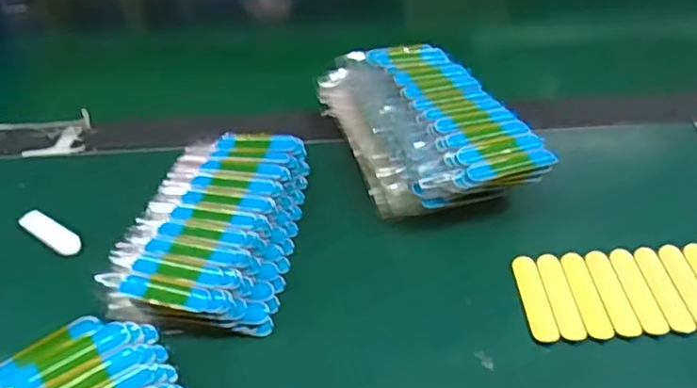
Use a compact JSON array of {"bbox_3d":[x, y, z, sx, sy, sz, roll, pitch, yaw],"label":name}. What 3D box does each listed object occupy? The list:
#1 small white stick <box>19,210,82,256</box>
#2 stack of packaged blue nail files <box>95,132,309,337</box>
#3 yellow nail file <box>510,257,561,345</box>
[{"bbox_3d":[-0.211,0.027,0.437,0.059,0.005,0.016,24,50,27],"label":"small white stick"},{"bbox_3d":[-0.089,0.018,0.410,0.103,0.033,0.160,2,43,7],"label":"stack of packaged blue nail files"},{"bbox_3d":[0.112,0.062,0.373,0.016,0.006,0.062,-5,43,0],"label":"yellow nail file"}]

